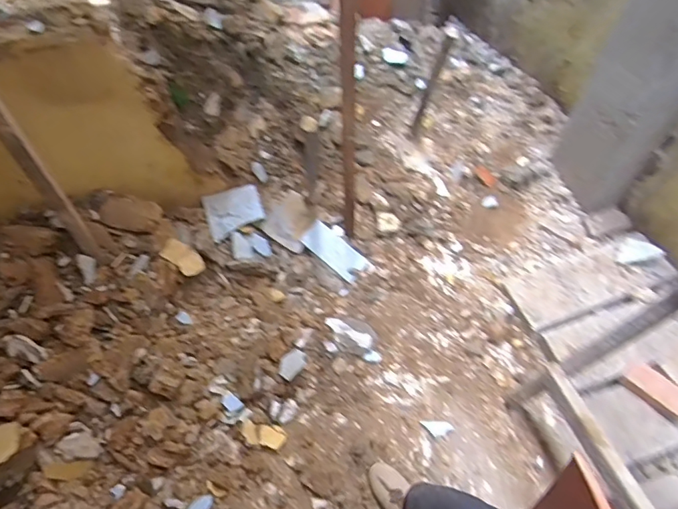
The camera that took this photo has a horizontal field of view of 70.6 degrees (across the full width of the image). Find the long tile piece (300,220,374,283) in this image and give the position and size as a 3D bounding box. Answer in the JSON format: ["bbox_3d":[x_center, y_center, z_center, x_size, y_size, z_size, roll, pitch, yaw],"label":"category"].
[{"bbox_3d":[-0.013,-0.012,1.763,0.263,0.016,0.110,40,76,13],"label":"long tile piece"}]

